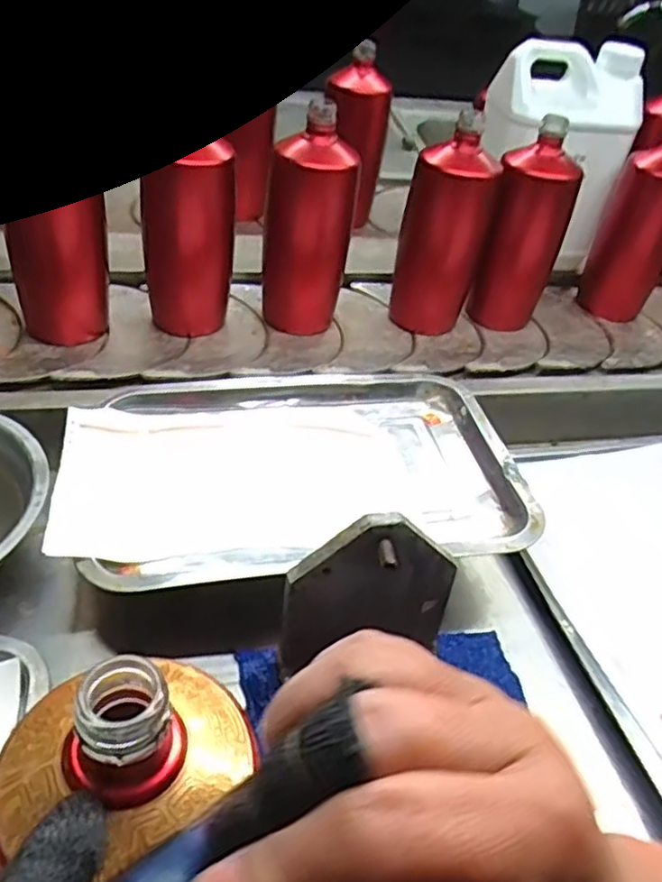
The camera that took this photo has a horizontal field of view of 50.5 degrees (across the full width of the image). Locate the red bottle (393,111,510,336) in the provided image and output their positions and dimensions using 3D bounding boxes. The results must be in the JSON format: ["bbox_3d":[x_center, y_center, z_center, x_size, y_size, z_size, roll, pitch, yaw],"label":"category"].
[{"bbox_3d":[0.115,-0.208,0.708,0.084,0.189,0.078,21,43,15],"label":"red bottle"}]

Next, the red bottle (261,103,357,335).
[{"bbox_3d":[-0.025,-0.198,0.668,0.074,0.196,0.064,35,48,28],"label":"red bottle"}]

